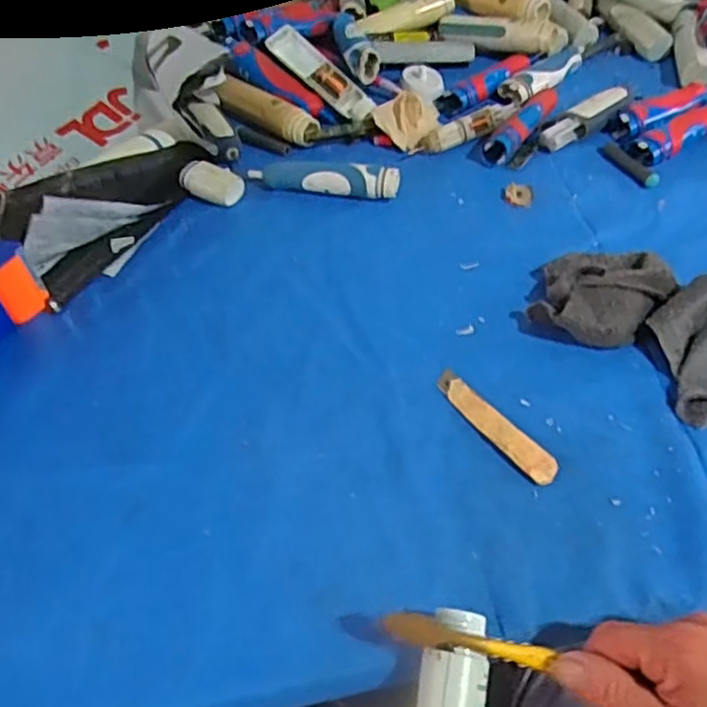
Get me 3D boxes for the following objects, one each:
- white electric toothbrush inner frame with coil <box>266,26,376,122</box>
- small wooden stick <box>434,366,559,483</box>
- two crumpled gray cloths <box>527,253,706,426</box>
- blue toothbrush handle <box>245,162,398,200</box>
[{"bbox_3d":[-0.033,-0.299,0.728,0.143,0.015,0.038,45,62,10],"label":"white electric toothbrush inner frame with coil"},{"bbox_3d":[0.099,0.049,0.477,0.023,0.004,0.108,-33,55,-23],"label":"small wooden stick"},{"bbox_3d":[0.229,-0.028,0.521,0.168,0.032,0.141,21,54,19],"label":"two crumpled gray cloths"},{"bbox_3d":[-0.027,-0.170,0.650,0.140,0.025,0.033,7,50,9],"label":"blue toothbrush handle"}]

